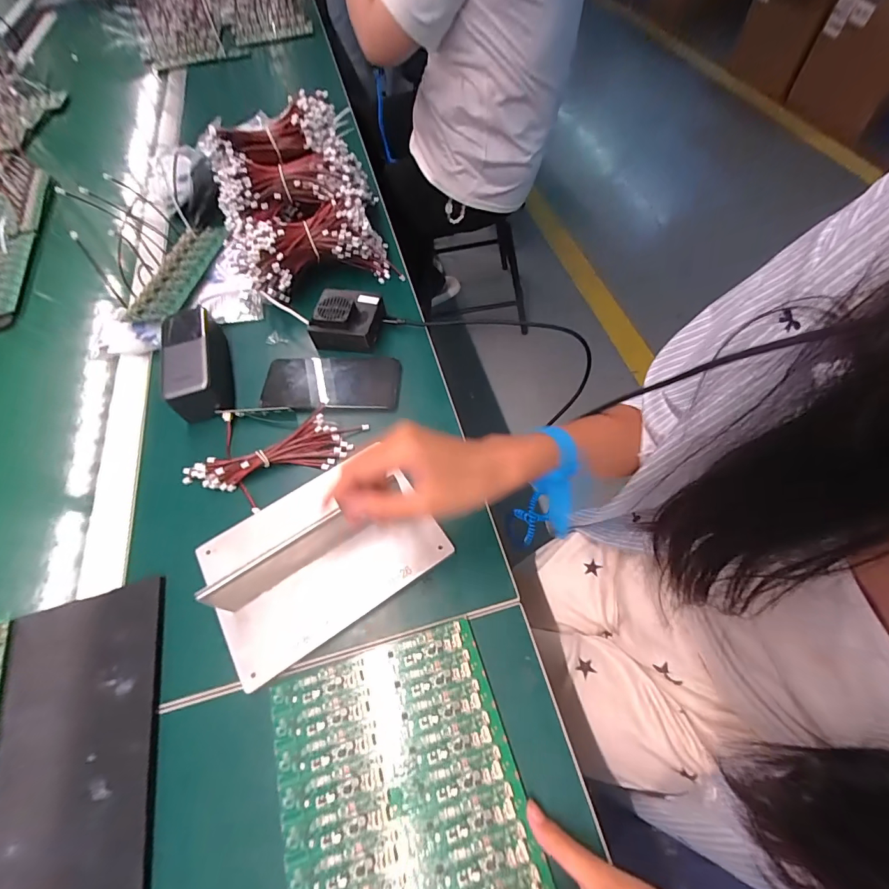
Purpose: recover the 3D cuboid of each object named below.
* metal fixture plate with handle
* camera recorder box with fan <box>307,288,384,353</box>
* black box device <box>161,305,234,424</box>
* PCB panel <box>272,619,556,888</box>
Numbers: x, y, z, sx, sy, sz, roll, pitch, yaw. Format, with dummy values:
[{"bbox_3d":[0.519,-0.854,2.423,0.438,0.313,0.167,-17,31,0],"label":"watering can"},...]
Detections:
[{"bbox_3d":[-0.114,0.087,0.365,0.193,0.064,0.140,-32,63,-14],"label":"metal fixture plate with handle"},{"bbox_3d":[-0.117,-0.155,0.509,0.080,0.046,0.075,8,61,8],"label":"camera recorder box with fan"},{"bbox_3d":[-0.290,-0.102,0.488,0.061,0.053,0.149,-18,61,-7],"label":"black box device"},{"bbox_3d":[-0.031,0.248,0.293,0.163,0.006,0.192,-17,60,-6],"label":"PCB panel"}]

